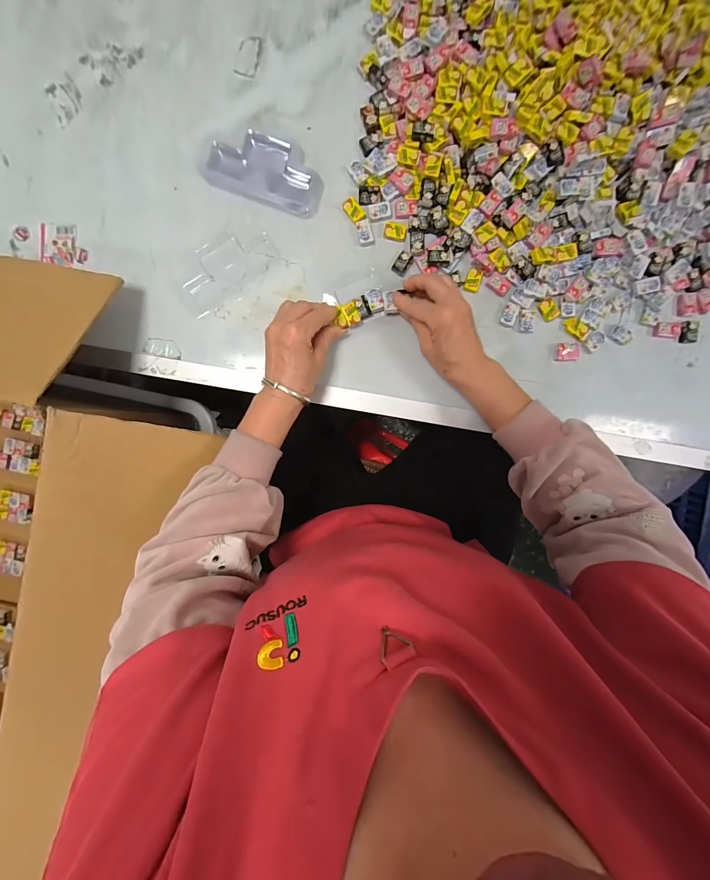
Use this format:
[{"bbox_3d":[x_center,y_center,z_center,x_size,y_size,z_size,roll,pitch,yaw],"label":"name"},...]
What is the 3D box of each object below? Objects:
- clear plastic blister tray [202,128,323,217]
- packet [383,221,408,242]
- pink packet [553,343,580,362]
[{"bbox_3d":[-0.109,-0.322,0.395,0.146,0.013,0.075,23,95,-1],"label":"clear plastic blister tray"},{"bbox_3d":[0.048,-0.251,0.399,0.027,0.004,0.020,11,95,0],"label":"packet"},{"bbox_3d":[0.262,-0.109,0.410,0.030,0.007,0.022,0,95,1],"label":"pink packet"}]

